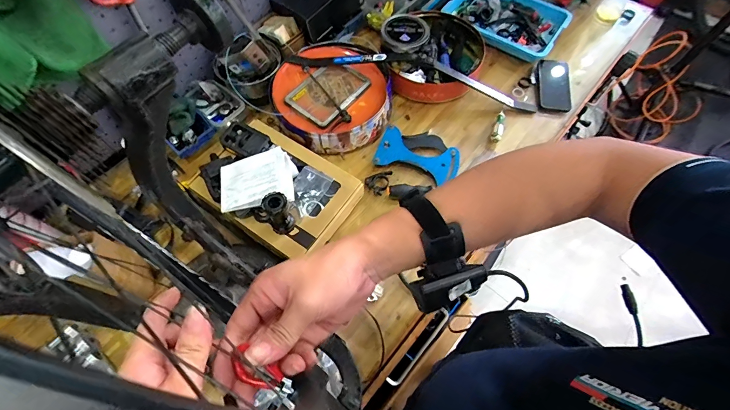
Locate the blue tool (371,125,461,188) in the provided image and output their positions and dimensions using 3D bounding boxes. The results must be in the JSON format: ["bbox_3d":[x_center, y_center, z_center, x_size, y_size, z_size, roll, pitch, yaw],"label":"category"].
[{"bbox_3d":[0.130,-0.124,0.847,0.193,0.031,0.127,17,65,9],"label":"blue tool"}]

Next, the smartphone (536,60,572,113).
[{"bbox_3d":[0.504,-0.327,0.959,0.075,0.015,0.177,9,64,5],"label":"smartphone"}]

